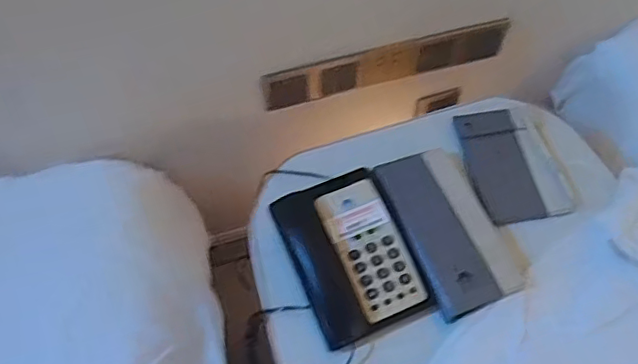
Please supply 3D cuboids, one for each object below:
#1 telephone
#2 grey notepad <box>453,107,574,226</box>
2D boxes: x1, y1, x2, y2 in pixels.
[{"bbox_3d":[0.043,0.091,0.748,0.156,0.045,0.213,-20,63,-11],"label":"telephone"},{"bbox_3d":[0.288,-0.029,0.855,0.121,0.016,0.188,-10,62,-6],"label":"grey notepad"}]

